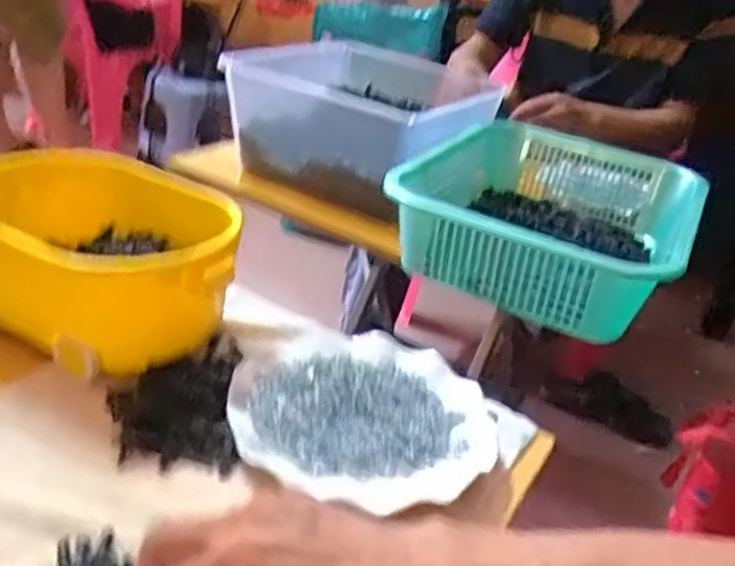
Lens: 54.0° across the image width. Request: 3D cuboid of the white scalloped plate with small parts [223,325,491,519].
[{"bbox_3d":[-0.003,0.091,0.519,0.184,0.021,0.171,3,28,-2],"label":"white scalloped plate with small parts"}]

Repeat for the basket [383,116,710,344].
[{"bbox_3d":[0.211,-0.081,0.847,0.316,0.116,0.393,17,31,23],"label":"basket"}]

